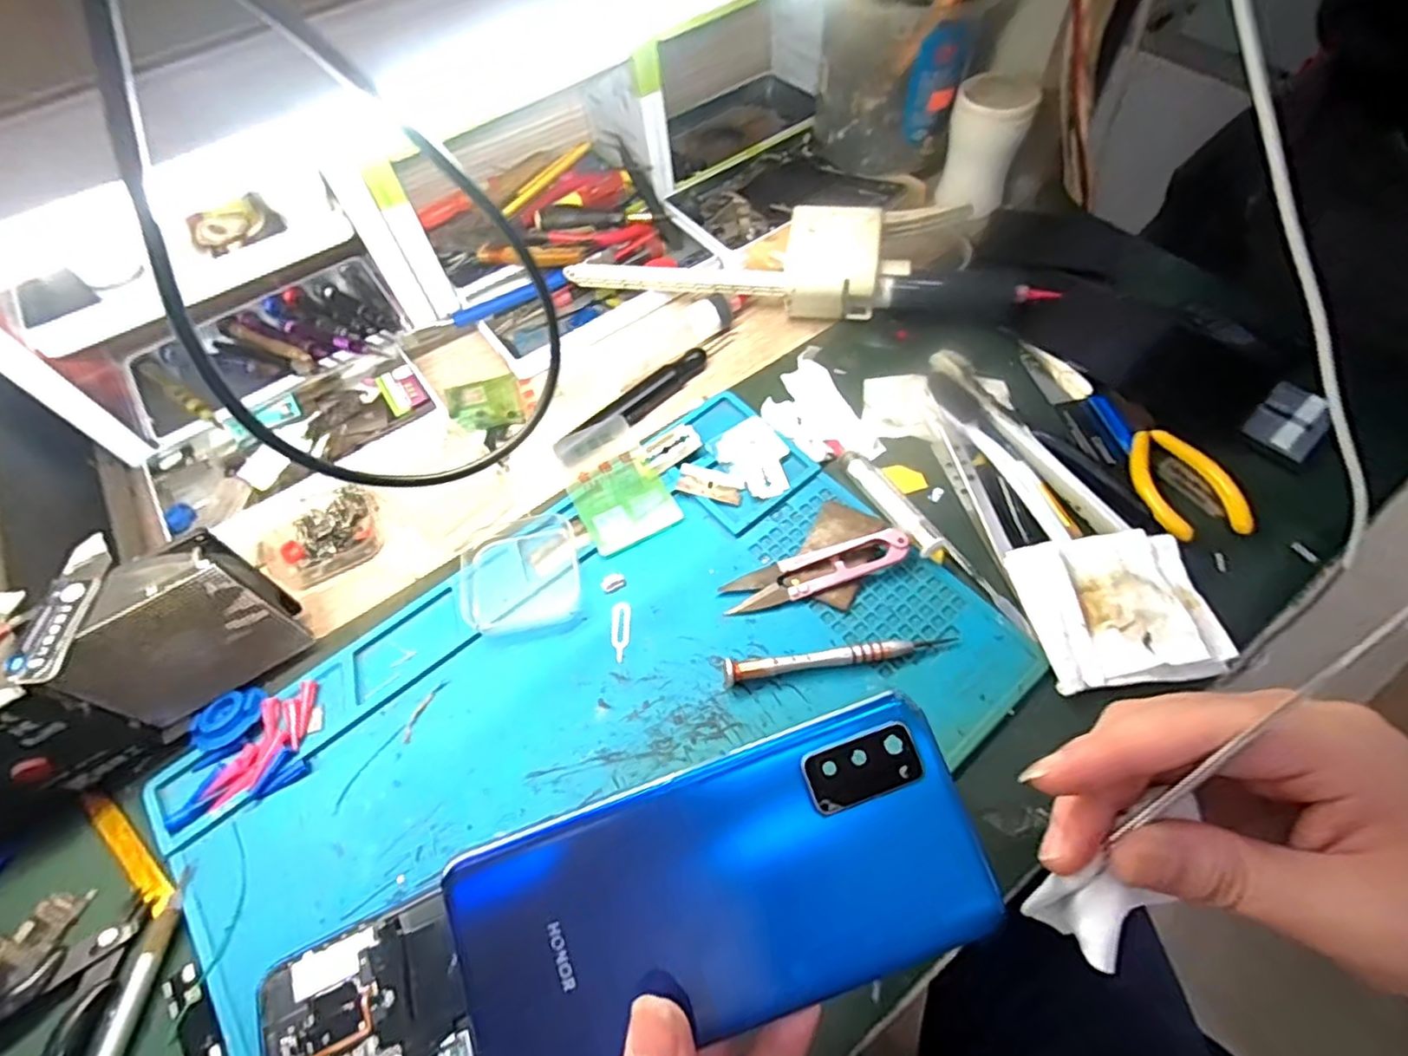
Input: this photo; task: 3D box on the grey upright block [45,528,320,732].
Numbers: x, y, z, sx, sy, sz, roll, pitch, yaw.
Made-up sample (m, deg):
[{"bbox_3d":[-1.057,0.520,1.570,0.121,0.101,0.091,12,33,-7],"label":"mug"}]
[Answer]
[{"bbox_3d":[-0.248,0.052,0.309,0.080,0.086,0.032,-40,64,-18],"label":"grey upright block"}]

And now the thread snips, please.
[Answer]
[{"bbox_3d":[0.061,0.022,0.347,0.099,0.014,0.022,-17,59,-5],"label":"thread snips"}]

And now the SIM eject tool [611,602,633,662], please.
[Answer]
[{"bbox_3d":[-0.045,0.055,0.343,0.010,0.004,0.033,-1,60,2],"label":"SIM eject tool"}]

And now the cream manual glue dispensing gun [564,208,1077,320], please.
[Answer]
[{"bbox_3d":[0.030,-0.184,0.450,0.260,0.051,0.065,6,60,8],"label":"cream manual glue dispensing gun"}]

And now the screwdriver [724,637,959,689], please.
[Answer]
[{"bbox_3d":[0.067,0.064,0.321,0.116,0.014,0.009,-9,59,-1],"label":"screwdriver"}]

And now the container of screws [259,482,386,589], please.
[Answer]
[{"bbox_3d":[-0.231,0.004,0.384,0.067,0.022,0.048,-23,60,-9],"label":"container of screws"}]

